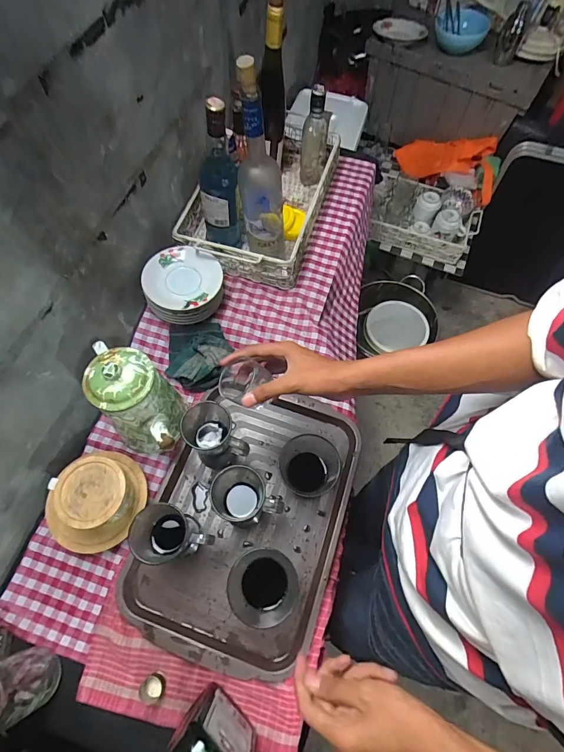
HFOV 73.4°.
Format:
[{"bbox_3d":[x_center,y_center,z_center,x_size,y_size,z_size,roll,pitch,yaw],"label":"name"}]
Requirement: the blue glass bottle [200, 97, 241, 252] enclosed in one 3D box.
[{"bbox_3d":[-0.115,-0.348,0.694,0.079,0.283,0.058,-9,66,-6],"label":"blue glass bottle"}]

